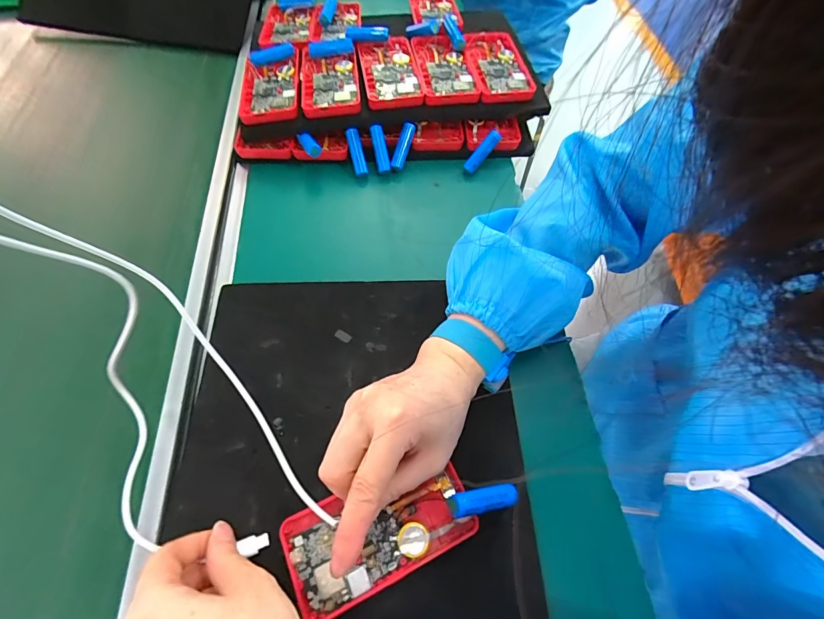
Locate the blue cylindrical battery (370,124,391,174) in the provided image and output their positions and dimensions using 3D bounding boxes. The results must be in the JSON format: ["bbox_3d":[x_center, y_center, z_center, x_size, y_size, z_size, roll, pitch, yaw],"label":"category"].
[{"bbox_3d":[-0.035,-0.176,0.420,0.013,0.016,0.050,-14,99,-6],"label":"blue cylindrical battery"}]

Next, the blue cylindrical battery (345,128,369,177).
[{"bbox_3d":[-0.061,-0.175,0.423,0.014,0.014,0.050,-15,107,-7],"label":"blue cylindrical battery"}]

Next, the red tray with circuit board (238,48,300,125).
[{"bbox_3d":[-0.155,-0.248,0.424,0.062,0.015,0.098,-3,62,-2],"label":"red tray with circuit board"}]

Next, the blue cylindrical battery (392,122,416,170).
[{"bbox_3d":[-0.009,-0.182,0.427,0.013,0.013,0.049,23,101,13],"label":"blue cylindrical battery"}]

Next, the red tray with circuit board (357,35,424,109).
[{"bbox_3d":[-0.026,-0.269,0.430,0.060,0.015,0.107,-9,62,-5],"label":"red tray with circuit board"}]

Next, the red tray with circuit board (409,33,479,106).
[{"bbox_3d":[0.036,-0.278,0.437,0.060,0.012,0.113,-8,69,-6],"label":"red tray with circuit board"}]

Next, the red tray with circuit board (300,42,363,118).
[{"bbox_3d":[-0.091,-0.255,0.424,0.062,0.014,0.102,-5,62,-3],"label":"red tray with circuit board"}]

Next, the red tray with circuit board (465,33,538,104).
[{"bbox_3d":[0.100,-0.285,0.442,0.060,0.013,0.109,-8,69,-6],"label":"red tray with circuit board"}]

